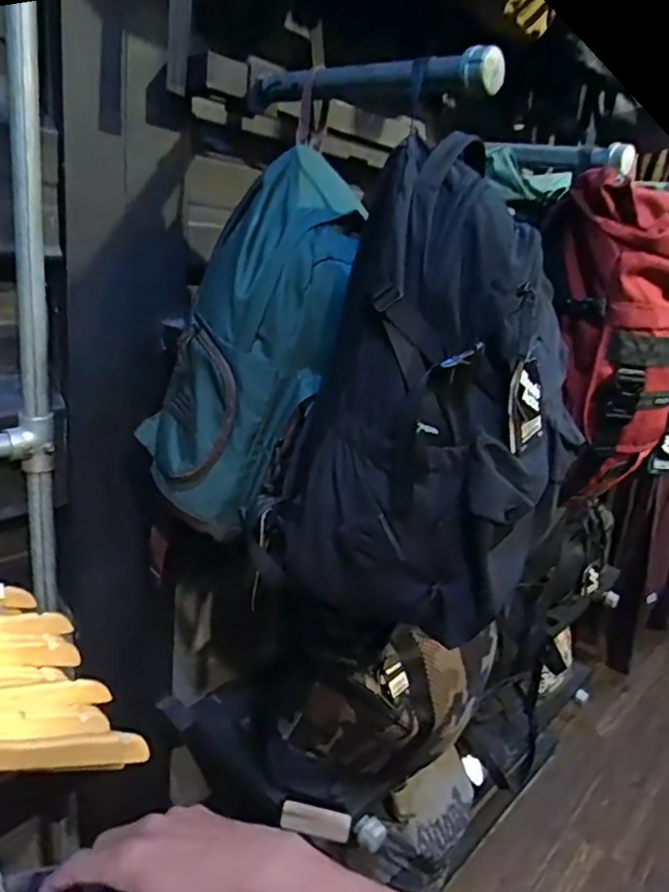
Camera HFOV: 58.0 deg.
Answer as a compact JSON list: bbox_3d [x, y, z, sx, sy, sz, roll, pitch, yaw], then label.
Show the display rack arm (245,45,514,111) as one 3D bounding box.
[{"bbox_3d":[0.034,-0.412,0.681,0.358,0.045,0.044,22,23,40],"label":"display rack arm"}]

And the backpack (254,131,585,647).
[{"bbox_3d":[0.078,-0.034,0.582,0.254,0.409,0.164,17,20,28],"label":"backpack"}]

